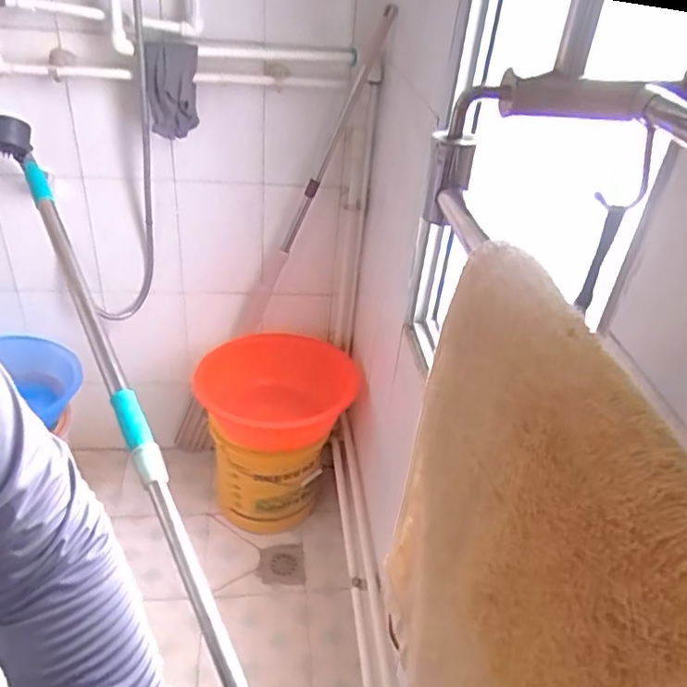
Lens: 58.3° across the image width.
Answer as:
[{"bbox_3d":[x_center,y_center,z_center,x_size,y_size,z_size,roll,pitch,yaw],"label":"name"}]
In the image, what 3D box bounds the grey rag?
[{"bbox_3d":[-0.307,-0.455,1.115,0.085,0.158,0.037,-15,40,-27],"label":"grey rag"}]

